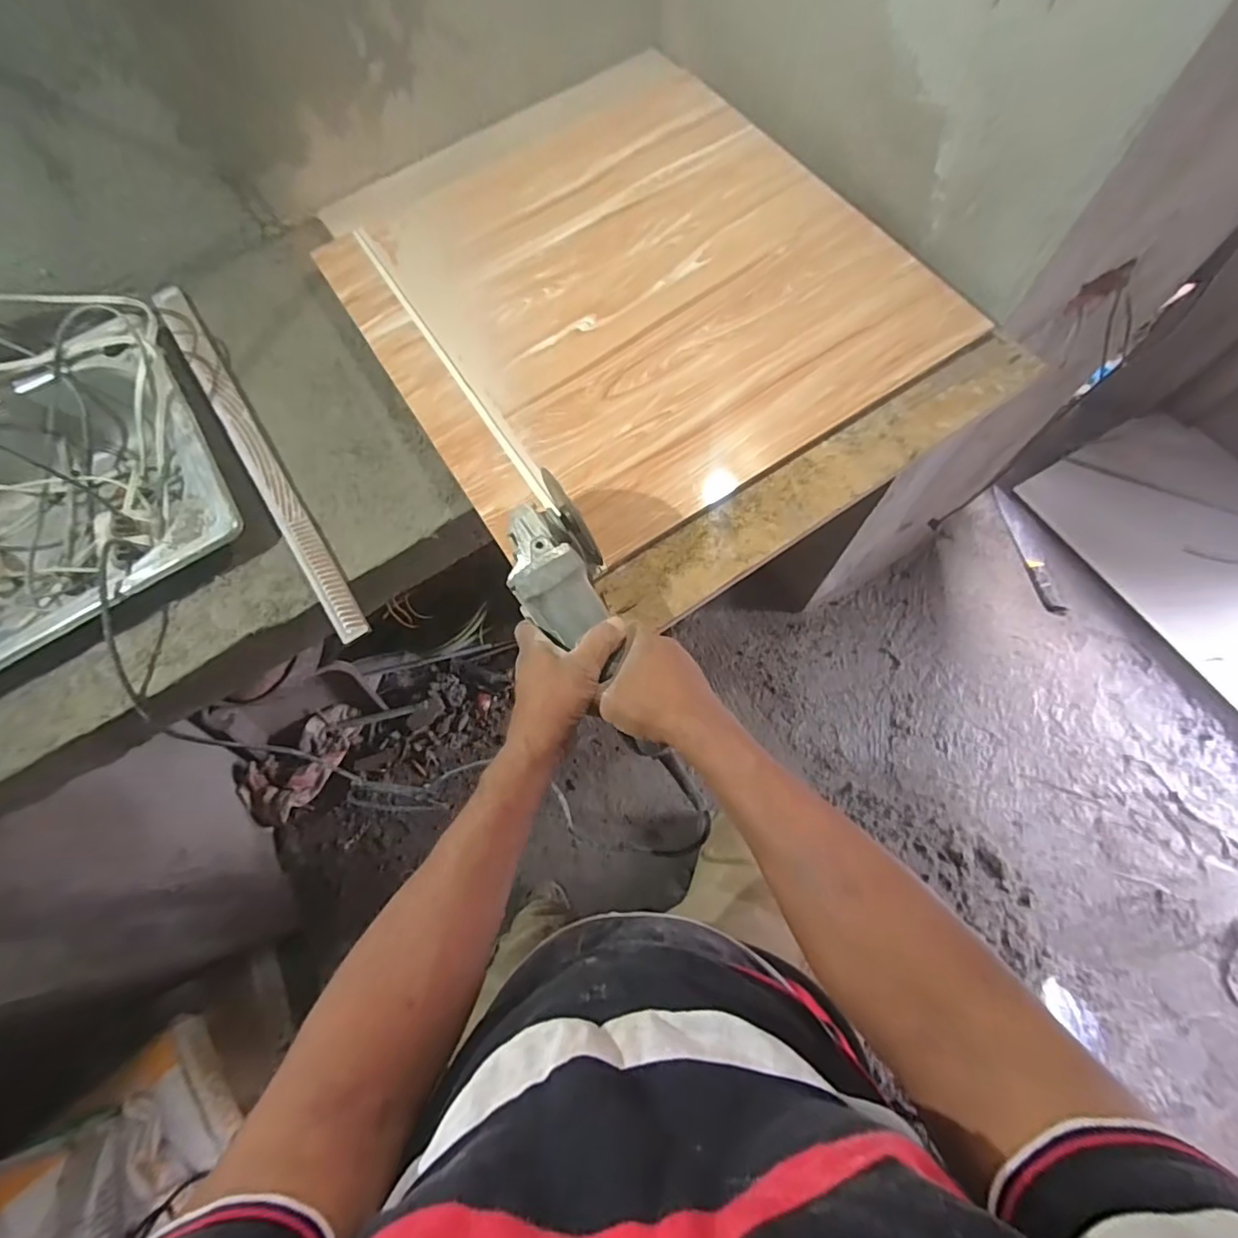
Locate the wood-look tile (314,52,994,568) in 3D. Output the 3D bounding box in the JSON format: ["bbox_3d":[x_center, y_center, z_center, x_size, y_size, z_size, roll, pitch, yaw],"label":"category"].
[{"bbox_3d":[-0.012,-0.429,0.686,0.575,0.015,0.650,-32,71,-8],"label":"wood-look tile"}]

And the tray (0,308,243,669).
[{"bbox_3d":[-0.710,-0.079,0.662,0.540,0.162,0.406,-28,70,-8],"label":"tray"}]

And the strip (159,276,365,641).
[{"bbox_3d":[-0.441,-0.214,0.659,0.034,0.011,0.598,-34,71,-10],"label":"strip"}]

